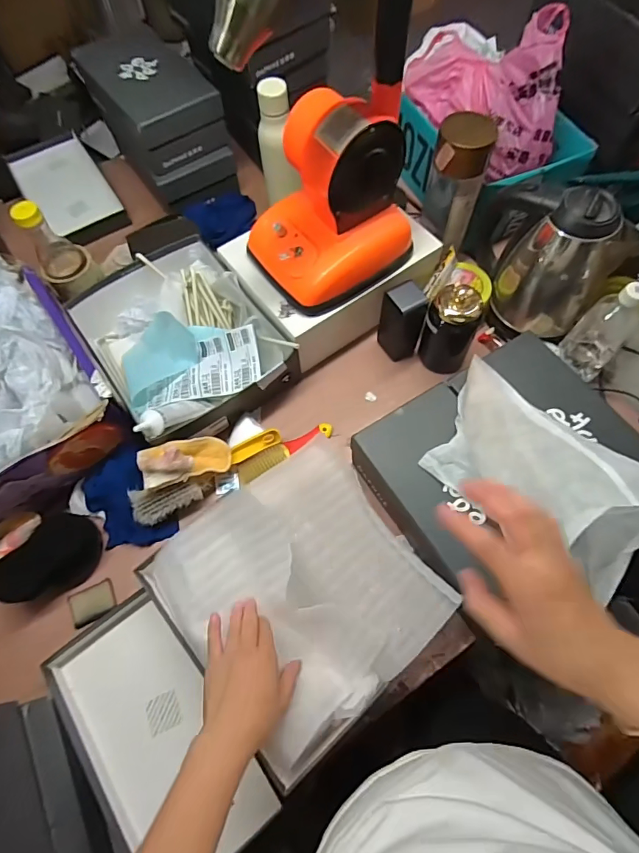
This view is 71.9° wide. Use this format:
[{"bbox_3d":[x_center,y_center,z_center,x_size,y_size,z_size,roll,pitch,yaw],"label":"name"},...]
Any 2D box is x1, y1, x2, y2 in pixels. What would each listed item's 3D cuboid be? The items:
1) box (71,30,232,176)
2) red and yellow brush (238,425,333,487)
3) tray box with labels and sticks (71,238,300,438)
[{"bbox_3d":[-0.314,-0.618,0.830,0.168,0.101,0.261,-33,69,-12],"label":"box"},{"bbox_3d":[-0.052,0.040,0.686,0.160,0.036,0.025,-28,68,-10],"label":"red and yellow brush"},{"bbox_3d":[-0.227,-0.146,0.720,0.250,0.100,0.342,-35,70,-13],"label":"tray box with labels and sticks"}]

